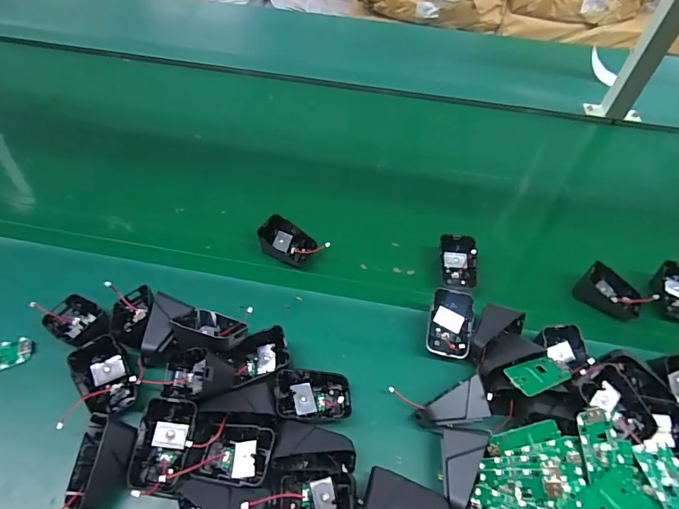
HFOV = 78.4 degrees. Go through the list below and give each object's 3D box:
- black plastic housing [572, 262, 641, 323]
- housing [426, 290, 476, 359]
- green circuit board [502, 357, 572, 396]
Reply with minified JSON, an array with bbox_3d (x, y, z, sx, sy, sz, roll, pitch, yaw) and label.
[{"bbox_3d":[0.320,0.044,0.489,0.042,0.035,0.067,-36,60,-28],"label":"black plastic housing"},{"bbox_3d":[0.116,0.073,0.438,0.044,0.021,0.068,11,77,8],"label":"housing"},{"bbox_3d":[0.186,0.111,0.388,0.061,0.004,0.032,-11,35,-23],"label":"green circuit board"}]

